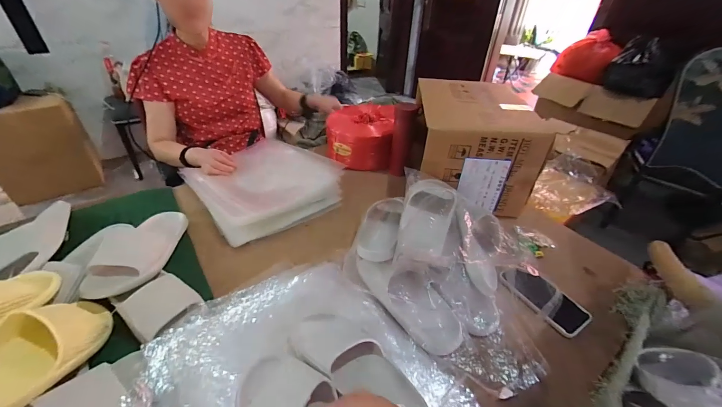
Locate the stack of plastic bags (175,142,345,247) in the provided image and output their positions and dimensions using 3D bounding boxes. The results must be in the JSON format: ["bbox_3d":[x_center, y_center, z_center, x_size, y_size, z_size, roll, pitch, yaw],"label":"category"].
[{"bbox_3d":[-0.264,-0.064,0.870,0.349,0.064,0.375,-25,45,-31],"label":"stack of plastic bags"}]

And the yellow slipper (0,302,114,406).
[{"bbox_3d":[-0.464,0.212,0.416,0.095,0.082,0.240,5,20,3],"label":"yellow slipper"}]

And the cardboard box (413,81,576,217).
[{"bbox_3d":[0.306,-0.183,0.884,0.278,0.226,0.360,5,37,3],"label":"cardboard box"}]

